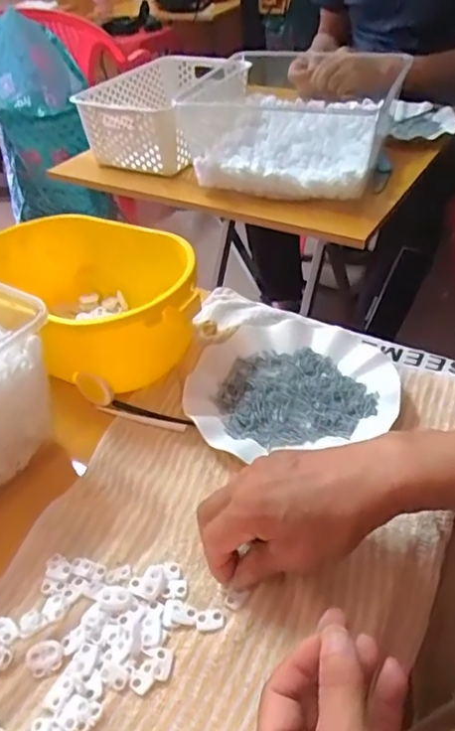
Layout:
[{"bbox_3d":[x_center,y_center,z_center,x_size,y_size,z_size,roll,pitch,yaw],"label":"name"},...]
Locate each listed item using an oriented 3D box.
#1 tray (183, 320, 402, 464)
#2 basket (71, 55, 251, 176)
[{"bbox_3d":[0.058,0.012,0.513,0.183,0.022,0.161,-5,41,1],"label":"tray"},{"bbox_3d":[-0.103,-0.455,1.014,0.228,0.116,0.320,14,44,21],"label":"basket"}]

